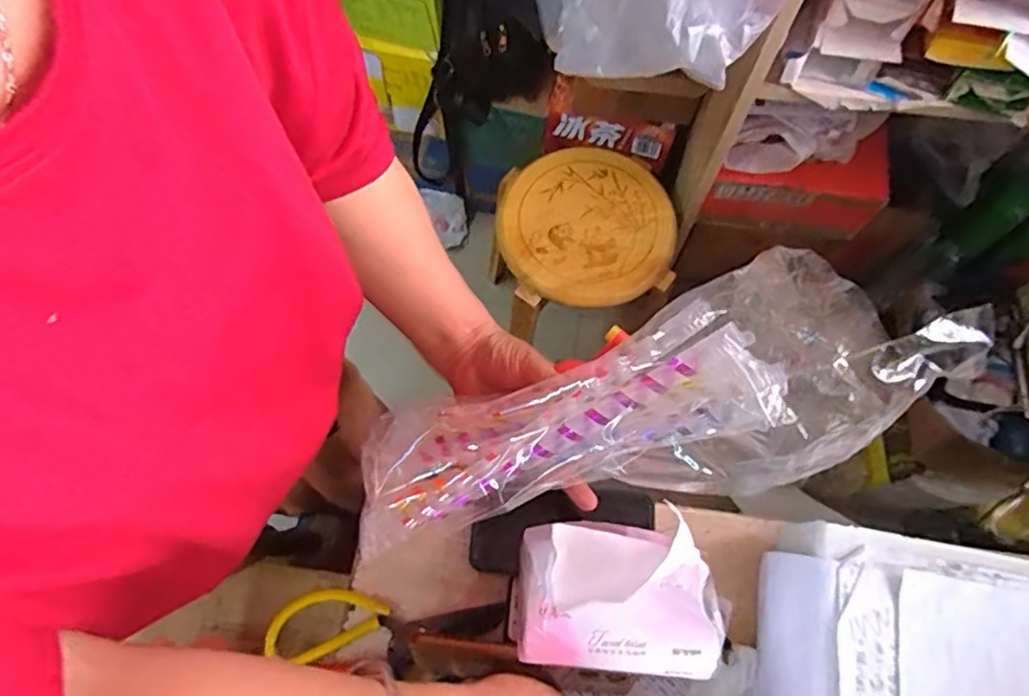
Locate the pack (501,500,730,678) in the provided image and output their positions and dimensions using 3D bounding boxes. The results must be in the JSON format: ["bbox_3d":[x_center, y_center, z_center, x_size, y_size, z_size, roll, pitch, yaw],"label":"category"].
[{"bbox_3d":[0.069,0.168,0.435,0.138,0.044,0.093,5,71,2],"label":"pack"}]

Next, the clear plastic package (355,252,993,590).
[{"bbox_3d":[0.057,0.040,0.378,0.347,0.091,0.111,-22,70,20],"label":"clear plastic package"}]

